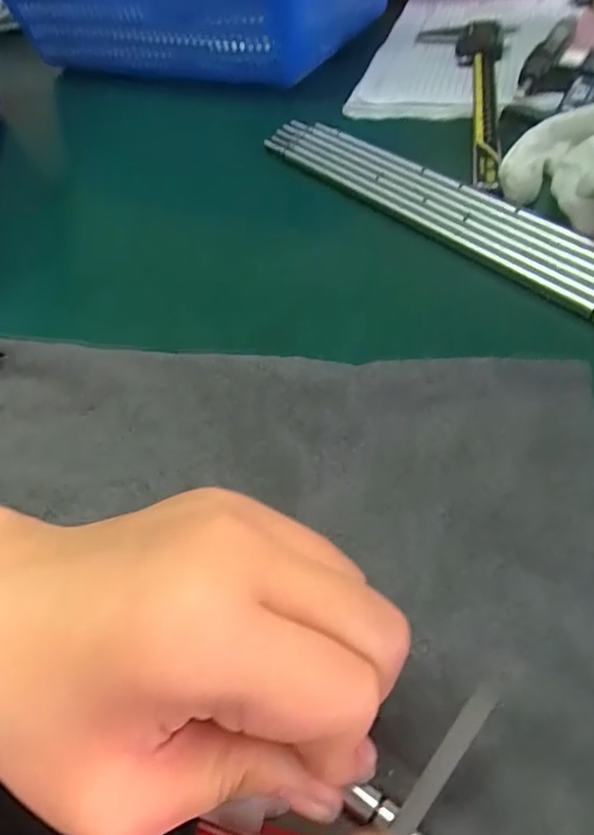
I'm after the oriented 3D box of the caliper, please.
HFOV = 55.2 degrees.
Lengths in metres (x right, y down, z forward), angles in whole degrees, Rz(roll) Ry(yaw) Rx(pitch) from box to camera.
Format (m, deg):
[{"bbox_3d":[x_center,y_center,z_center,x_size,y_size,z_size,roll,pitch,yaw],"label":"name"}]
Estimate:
[{"bbox_3d":[0.110,-0.228,0.400,0.072,0.017,0.243,9,51,14],"label":"caliper"}]

